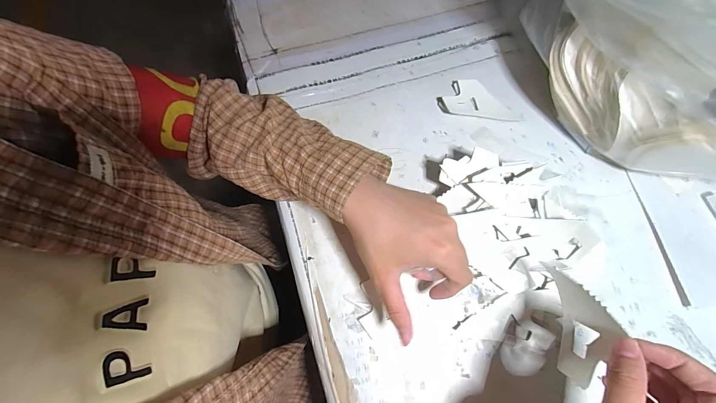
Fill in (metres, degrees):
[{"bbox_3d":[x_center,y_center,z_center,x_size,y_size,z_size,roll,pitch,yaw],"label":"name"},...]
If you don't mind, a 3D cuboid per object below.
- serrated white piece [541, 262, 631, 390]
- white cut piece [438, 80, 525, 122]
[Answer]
[{"bbox_3d":[0.164,0.089,0.227,0.009,0.042,0.081,5,77,-33],"label":"serrated white piece"},{"bbox_3d":[0.145,-0.120,0.372,0.094,0.009,0.047,9,72,2],"label":"white cut piece"}]

